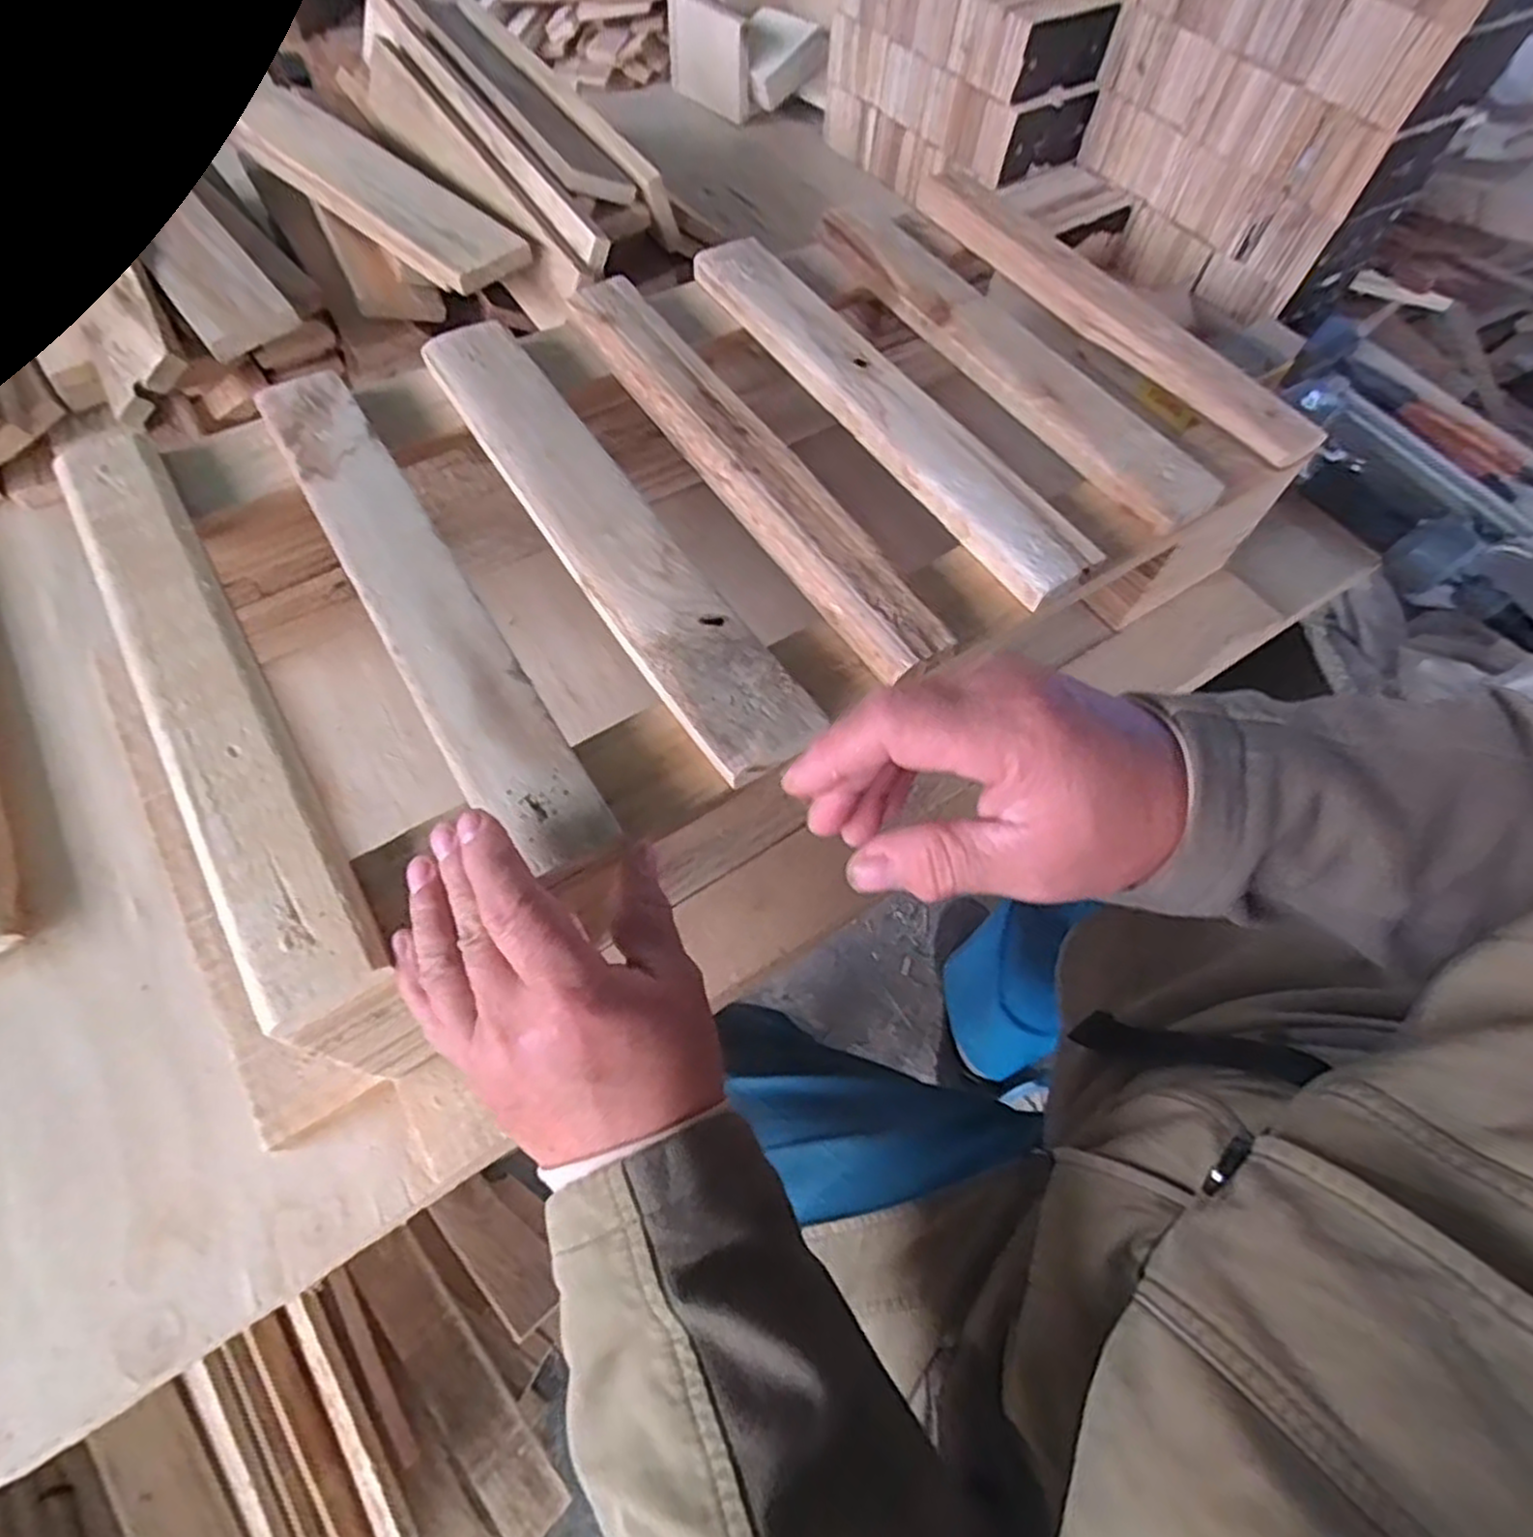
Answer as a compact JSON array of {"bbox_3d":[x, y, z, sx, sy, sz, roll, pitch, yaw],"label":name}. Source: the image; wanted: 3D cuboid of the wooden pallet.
[{"bbox_3d":[-0.021,-0.146,0.496,0.624,0.141,0.367,-30,67,-19],"label":"wooden pallet"}]

